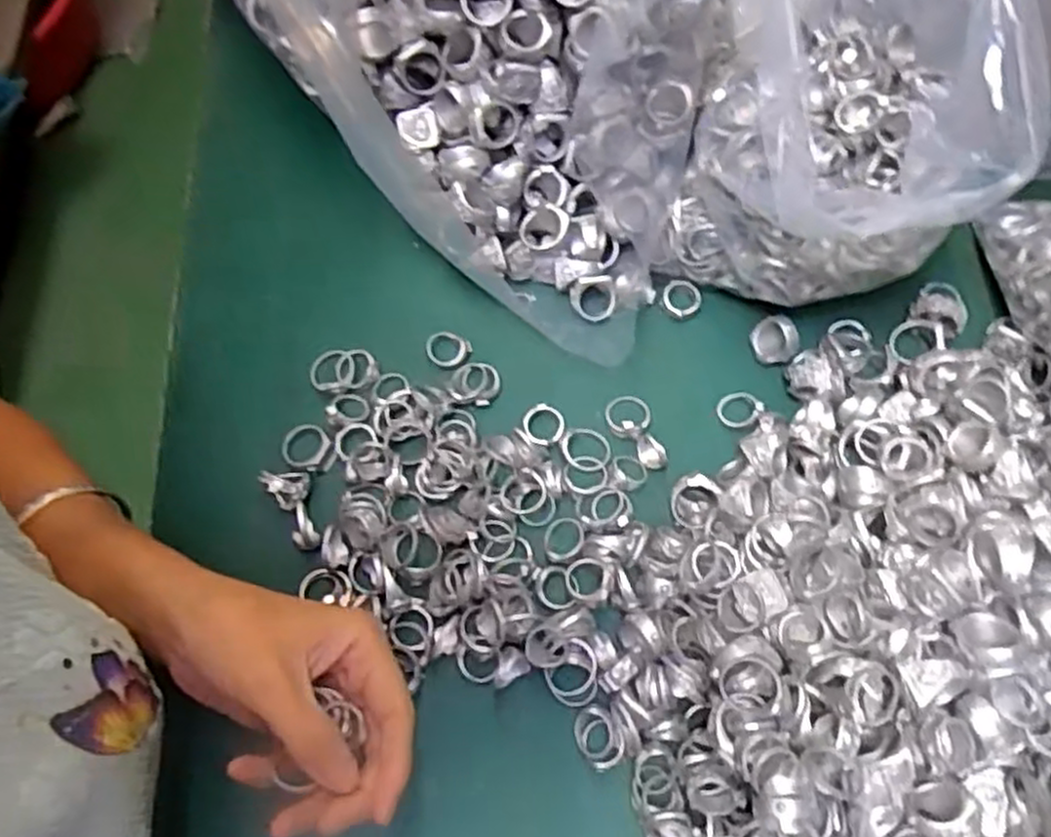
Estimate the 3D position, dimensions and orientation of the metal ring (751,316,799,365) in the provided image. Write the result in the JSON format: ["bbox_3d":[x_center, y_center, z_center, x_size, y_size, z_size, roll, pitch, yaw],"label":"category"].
[{"bbox_3d":[0.139,-0.043,0.426,0.007,0.025,0.026,-17,83,-50],"label":"metal ring"}]

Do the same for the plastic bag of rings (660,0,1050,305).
[{"bbox_3d":[0.155,-0.144,0.383,0.132,0.154,0.151,16,71,6],"label":"plastic bag of rings"}]

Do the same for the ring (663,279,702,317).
[{"bbox_3d":[0.090,-0.069,0.441,0.021,0.004,0.022,-2,79,10],"label":"ring"}]

